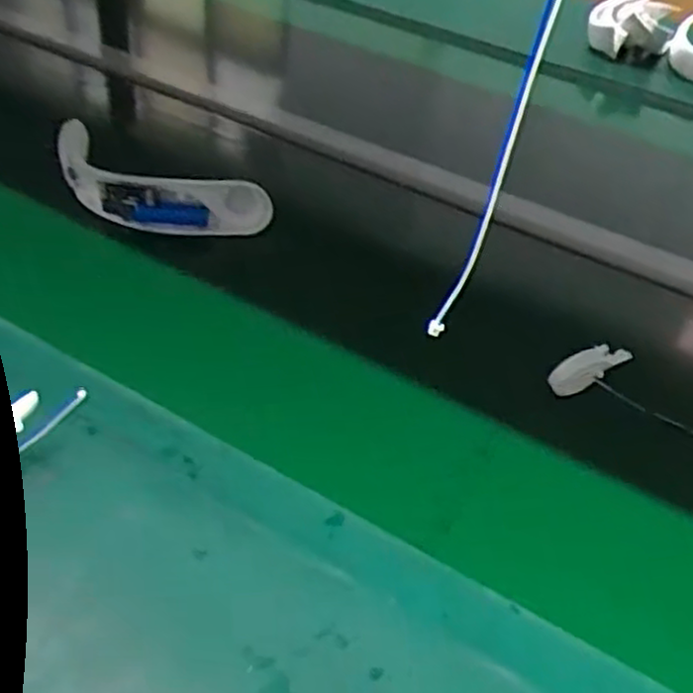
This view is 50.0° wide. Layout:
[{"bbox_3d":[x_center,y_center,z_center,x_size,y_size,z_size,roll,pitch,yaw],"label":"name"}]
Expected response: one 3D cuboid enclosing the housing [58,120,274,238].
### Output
[{"bbox_3d":[-0.198,-0.159,0.723,0.251,0.057,0.079,26,45,20],"label":"housing"}]

